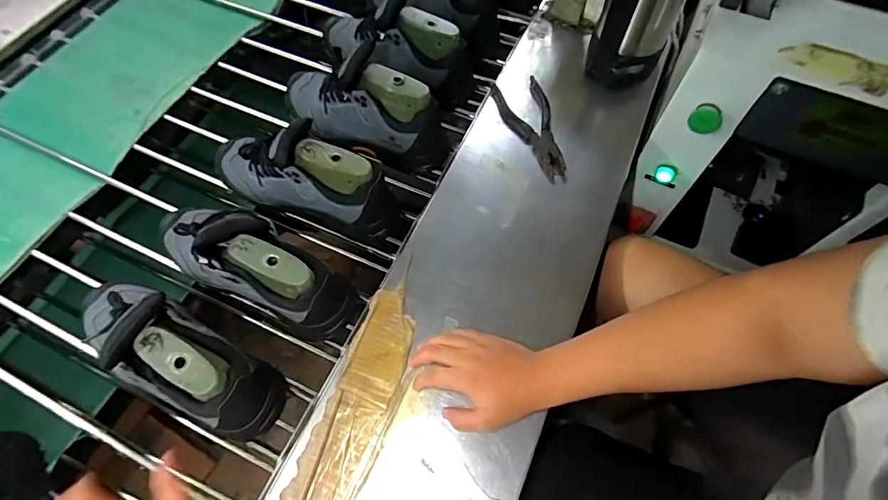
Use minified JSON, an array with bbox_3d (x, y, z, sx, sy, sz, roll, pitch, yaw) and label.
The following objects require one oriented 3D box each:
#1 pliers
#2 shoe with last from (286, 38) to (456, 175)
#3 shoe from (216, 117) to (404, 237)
[{"bbox_3d":[0.139,-0.185,0.670,0.071,0.011,0.187,-16,65,-8],"label":"pliers"},{"bbox_3d":[-0.126,-0.219,0.656,0.283,0.118,0.093,28,67,13],"label":"shoe with last"},{"bbox_3d":[-0.198,-0.101,0.613,0.272,0.144,0.092,12,64,6],"label":"shoe"}]

